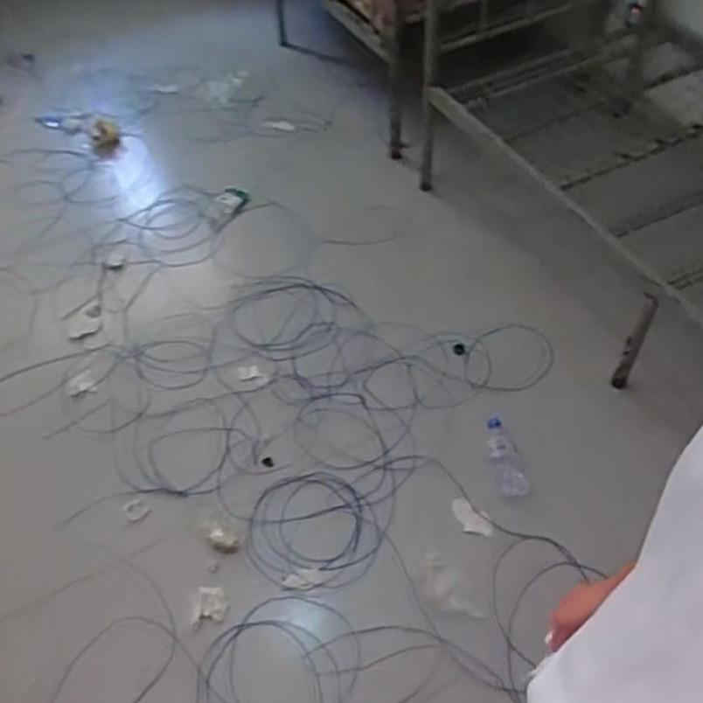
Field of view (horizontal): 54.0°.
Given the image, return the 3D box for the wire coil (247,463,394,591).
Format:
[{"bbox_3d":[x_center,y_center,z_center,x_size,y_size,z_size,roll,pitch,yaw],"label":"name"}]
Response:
[{"bbox_3d":[-0.070,0.422,1.666,0.351,0.016,0.299,-4,51,0],"label":"wire coil"}]

